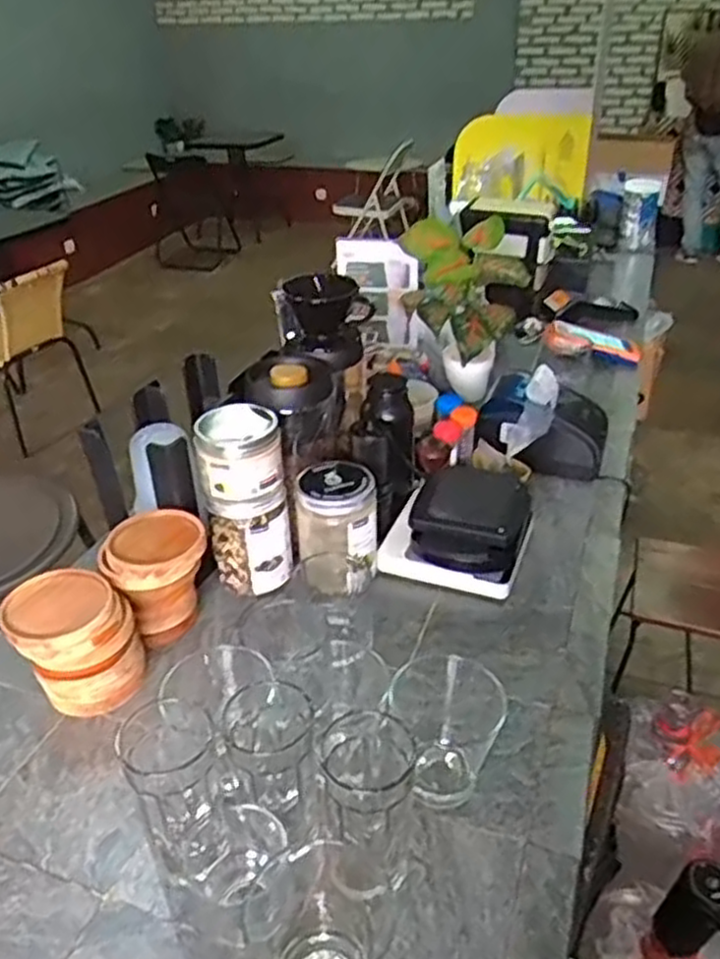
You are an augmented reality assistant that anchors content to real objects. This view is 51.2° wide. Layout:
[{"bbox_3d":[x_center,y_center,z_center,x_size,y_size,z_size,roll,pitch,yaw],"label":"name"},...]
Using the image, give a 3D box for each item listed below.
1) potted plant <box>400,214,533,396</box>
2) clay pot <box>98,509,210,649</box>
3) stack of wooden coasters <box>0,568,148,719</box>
[{"bbox_3d":[0.165,-0.267,1.211,0.180,0.279,0.170,4,33,9],"label":"potted plant"},{"bbox_3d":[-0.214,0.110,0.807,0.099,0.119,0.092,-7,33,-8],"label":"clay pot"},{"bbox_3d":[-0.279,0.163,0.746,0.113,0.110,0.097,-7,33,-9],"label":"stack of wooden coasters"}]

